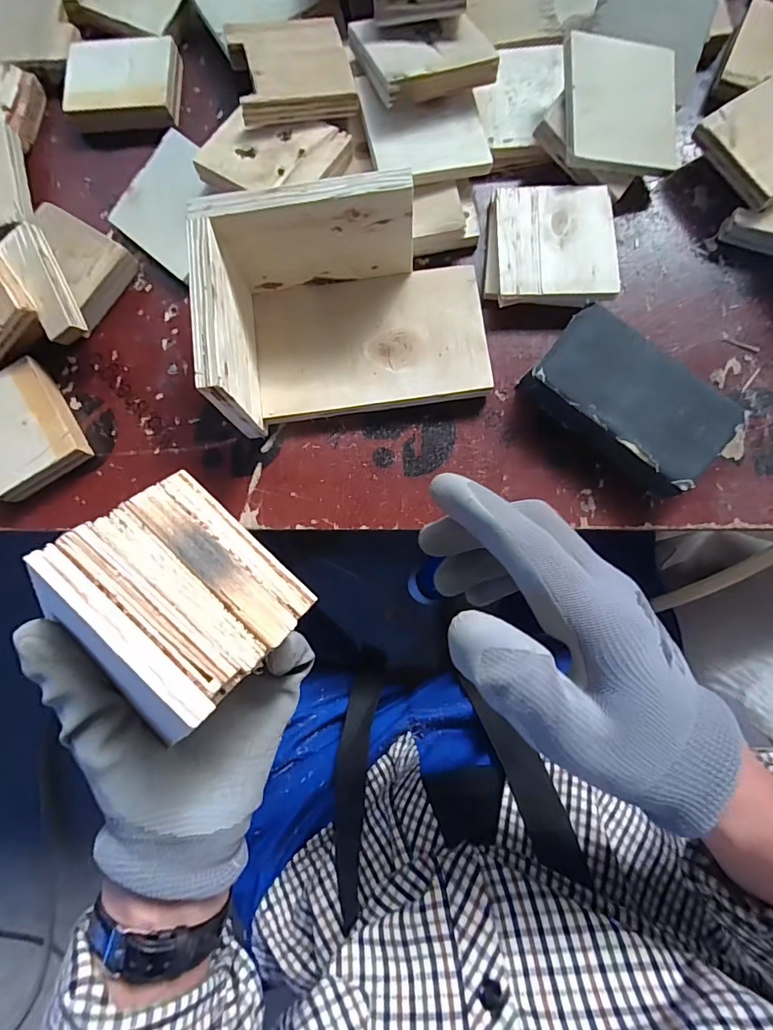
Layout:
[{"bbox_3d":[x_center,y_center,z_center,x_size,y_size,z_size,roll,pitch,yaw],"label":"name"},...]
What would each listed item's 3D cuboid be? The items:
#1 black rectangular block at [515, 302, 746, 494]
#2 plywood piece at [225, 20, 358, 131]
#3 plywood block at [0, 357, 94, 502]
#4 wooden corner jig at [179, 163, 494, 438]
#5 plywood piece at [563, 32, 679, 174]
[{"bbox_3d":[0.175,-0.082,0.335,0.134,0.038,0.072,41,83,5],"label":"black rectangular block"},{"bbox_3d":[-0.073,-0.345,0.350,0.087,0.013,0.087,-12,82,-2],"label":"plywood piece"},{"bbox_3d":[-0.281,-0.065,0.354,0.071,0.022,0.090,-31,83,-5],"label":"plywood block"},{"bbox_3d":[-0.024,-0.141,0.321,0.189,0.094,0.119,-11,82,-2],"label":"wooden corner jig"},{"bbox_3d":[0.181,-0.314,0.351,0.091,0.014,0.090,-2,95,-10],"label":"plywood piece"}]

